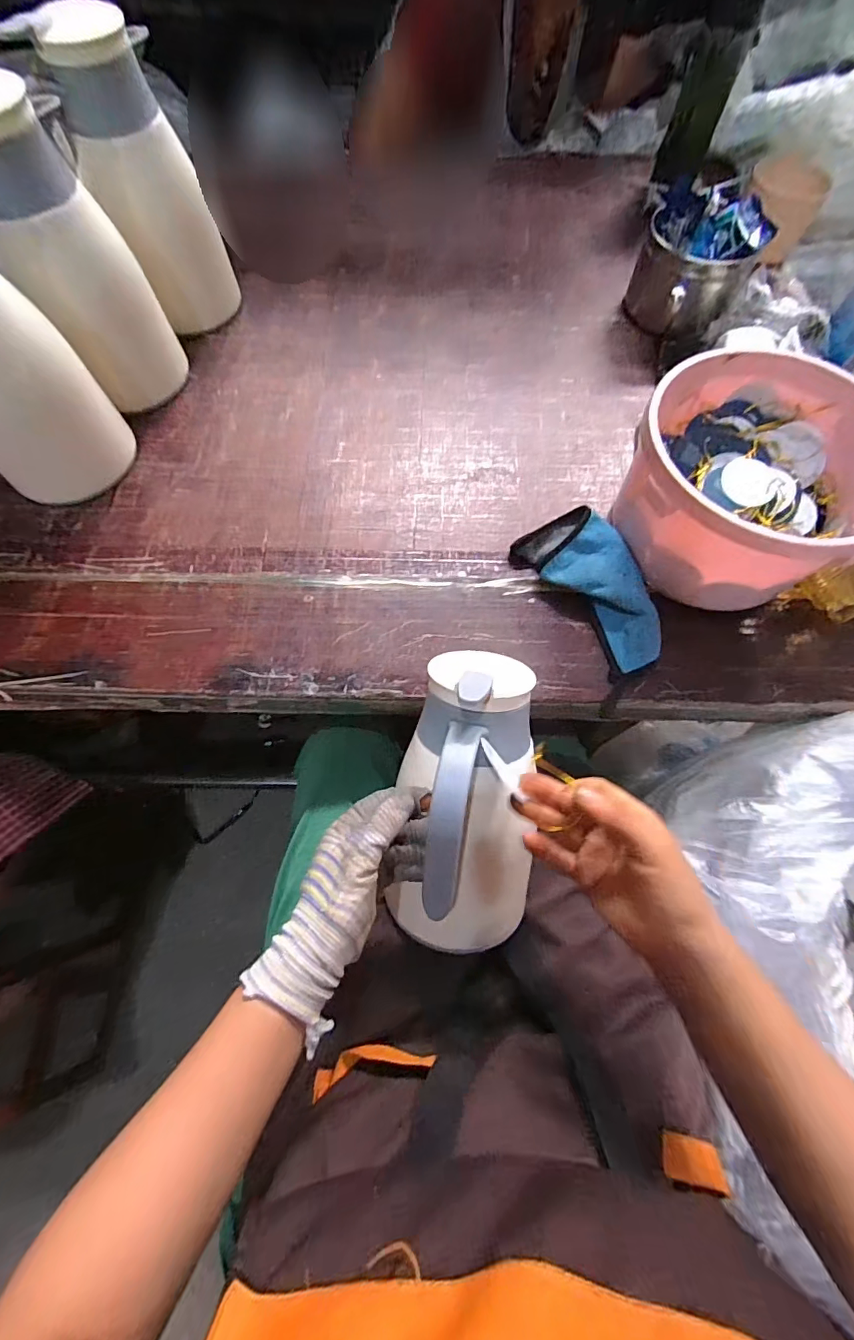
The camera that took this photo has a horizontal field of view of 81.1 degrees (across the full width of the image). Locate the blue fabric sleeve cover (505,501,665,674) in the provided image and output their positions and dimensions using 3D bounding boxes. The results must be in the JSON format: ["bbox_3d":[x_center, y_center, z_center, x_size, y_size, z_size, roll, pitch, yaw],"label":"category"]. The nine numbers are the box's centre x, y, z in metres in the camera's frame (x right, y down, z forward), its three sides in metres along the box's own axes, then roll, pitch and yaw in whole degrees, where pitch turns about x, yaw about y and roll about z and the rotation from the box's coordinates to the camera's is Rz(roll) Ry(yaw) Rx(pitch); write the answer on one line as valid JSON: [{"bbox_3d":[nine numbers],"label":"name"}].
[{"bbox_3d":[0.175,-0.091,0.507,0.088,0.040,0.181,-35,73,-14],"label":"blue fabric sleeve cover"}]

